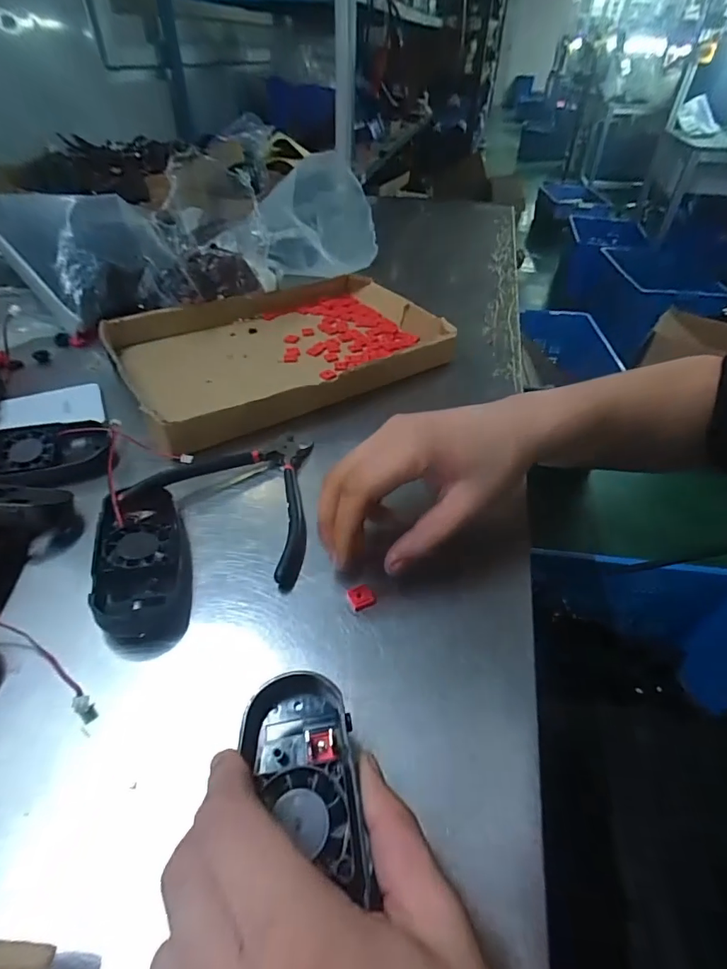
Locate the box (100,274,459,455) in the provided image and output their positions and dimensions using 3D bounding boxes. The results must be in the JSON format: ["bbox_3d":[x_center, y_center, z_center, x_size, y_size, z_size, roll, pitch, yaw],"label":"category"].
[{"bbox_3d":[-0.086,-0.153,0.499,0.309,0.043,0.234,-23,48,-24],"label":"box"}]

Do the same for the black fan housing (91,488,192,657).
[{"bbox_3d":[-0.137,0.048,0.293,0.052,0.022,0.115,-10,44,-12],"label":"black fan housing"}]

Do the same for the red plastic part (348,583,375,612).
[{"bbox_3d":[-0.001,0.068,0.285,0.015,0.004,0.016,-15,45,-17],"label":"red plastic part"}]

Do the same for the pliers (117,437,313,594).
[{"bbox_3d":[-0.075,0.002,0.344,0.135,0.017,0.125,23,47,21],"label":"pliers"}]

